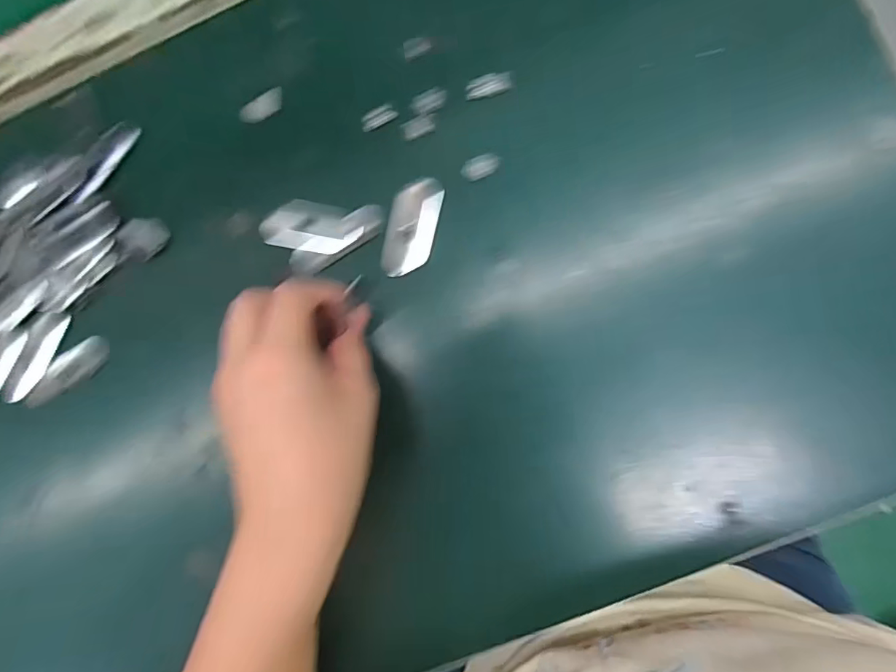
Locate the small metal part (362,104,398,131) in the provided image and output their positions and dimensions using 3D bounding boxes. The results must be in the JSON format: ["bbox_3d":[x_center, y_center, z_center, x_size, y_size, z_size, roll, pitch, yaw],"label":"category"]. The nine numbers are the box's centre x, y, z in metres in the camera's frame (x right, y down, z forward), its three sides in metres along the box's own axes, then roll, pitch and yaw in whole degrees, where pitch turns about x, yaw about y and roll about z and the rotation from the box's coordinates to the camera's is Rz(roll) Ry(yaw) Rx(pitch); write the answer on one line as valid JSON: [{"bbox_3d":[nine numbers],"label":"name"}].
[{"bbox_3d":[-0.040,-0.125,0.283,0.021,0.004,0.011,-28,86,4],"label":"small metal part"}]

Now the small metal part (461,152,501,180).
[{"bbox_3d":[0.018,-0.094,0.276,0.021,0.007,0.010,-29,86,4],"label":"small metal part"}]

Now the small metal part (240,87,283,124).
[{"bbox_3d":[-0.108,-0.134,0.291,0.028,0.006,0.012,-35,85,4],"label":"small metal part"}]

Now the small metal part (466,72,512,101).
[{"bbox_3d":[0.023,-0.139,0.276,0.025,0.004,0.011,-11,87,5],"label":"small metal part"}]

